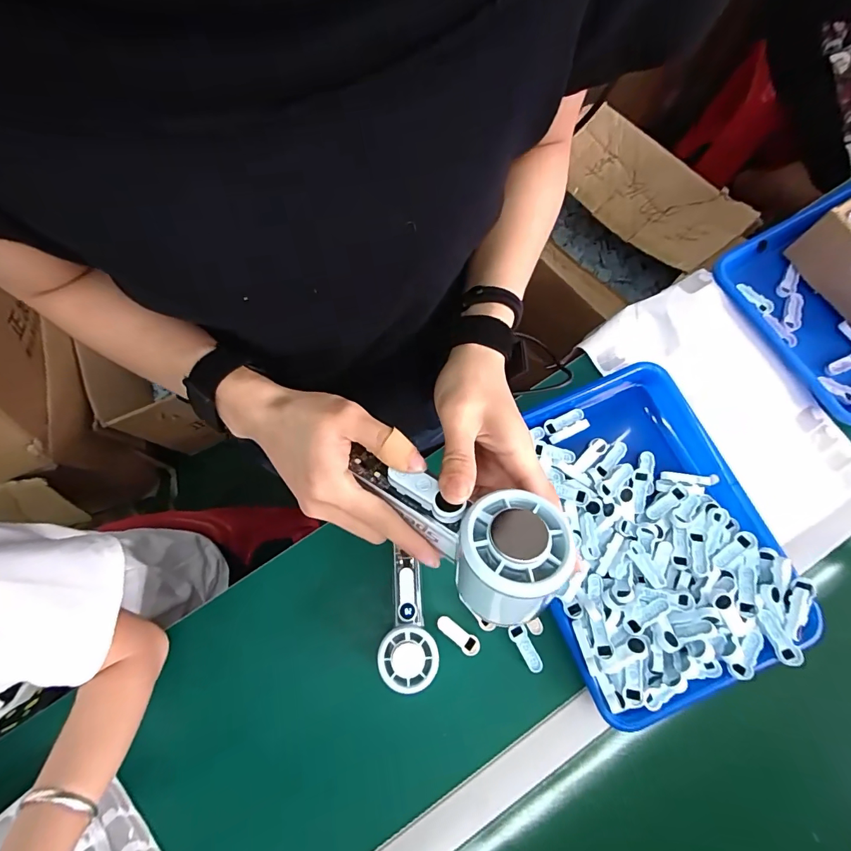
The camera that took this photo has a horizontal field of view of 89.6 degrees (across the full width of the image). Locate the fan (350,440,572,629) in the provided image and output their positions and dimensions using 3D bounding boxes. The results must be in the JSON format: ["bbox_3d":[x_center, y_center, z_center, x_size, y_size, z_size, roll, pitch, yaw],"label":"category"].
[{"bbox_3d":[0.021,0.054,0.249,0.065,0.048,0.129,-37,53,-28],"label":"fan"}]

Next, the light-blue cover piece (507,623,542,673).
[{"bbox_3d":[0.106,0.237,0.457,0.018,0.006,0.049,-23,76,-6],"label":"light-blue cover piece"}]

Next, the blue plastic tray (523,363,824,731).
[{"bbox_3d":[0.232,0.109,0.472,0.244,0.043,0.333,-22,76,-6],"label":"blue plastic tray"}]

